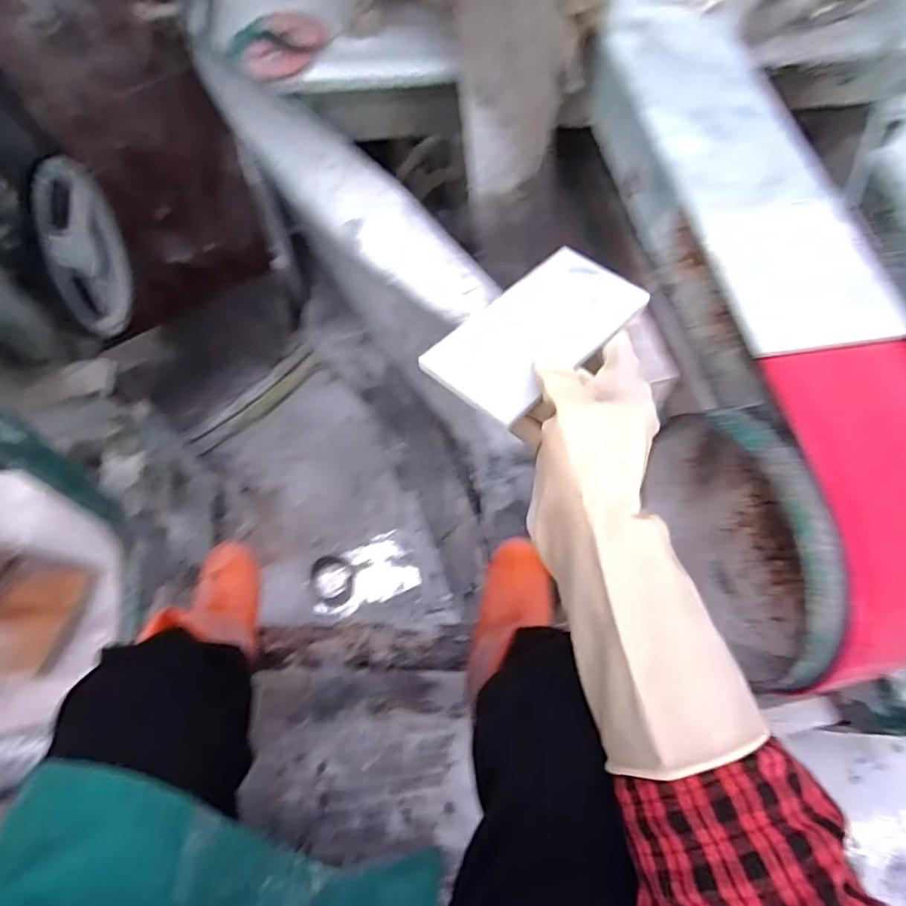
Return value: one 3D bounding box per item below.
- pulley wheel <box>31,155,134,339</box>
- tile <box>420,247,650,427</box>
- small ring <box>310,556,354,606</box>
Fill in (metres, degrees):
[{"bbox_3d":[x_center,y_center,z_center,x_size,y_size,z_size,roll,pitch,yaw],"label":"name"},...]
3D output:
[{"bbox_3d":[-0.467,-0.259,0.707,0.026,0.207,0.207,-8,68,-6],"label":"pulley wheel"},{"bbox_3d":[0.055,-0.081,0.365,0.147,0.014,0.076,-39,74,-21],"label":"tile"},{"bbox_3d":[-0.239,0.252,1.101,0.078,0.011,0.099,-27,71,-14],"label":"small ring"}]

